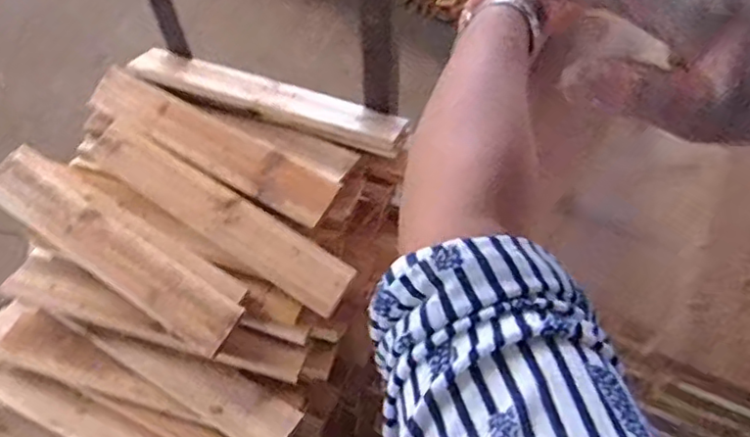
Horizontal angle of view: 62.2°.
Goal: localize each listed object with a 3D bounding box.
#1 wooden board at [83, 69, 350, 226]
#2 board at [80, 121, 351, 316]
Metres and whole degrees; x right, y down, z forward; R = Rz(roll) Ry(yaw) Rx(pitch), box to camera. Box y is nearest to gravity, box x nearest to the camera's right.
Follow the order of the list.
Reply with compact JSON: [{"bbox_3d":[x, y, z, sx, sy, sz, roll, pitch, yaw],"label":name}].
[{"bbox_3d":[-0.289,-0.133,1.059,0.505,0.017,0.087,28,85,19],"label":"wooden board"},{"bbox_3d":[-0.264,-0.013,1.021,0.531,0.021,0.086,31,81,19],"label":"board"}]

